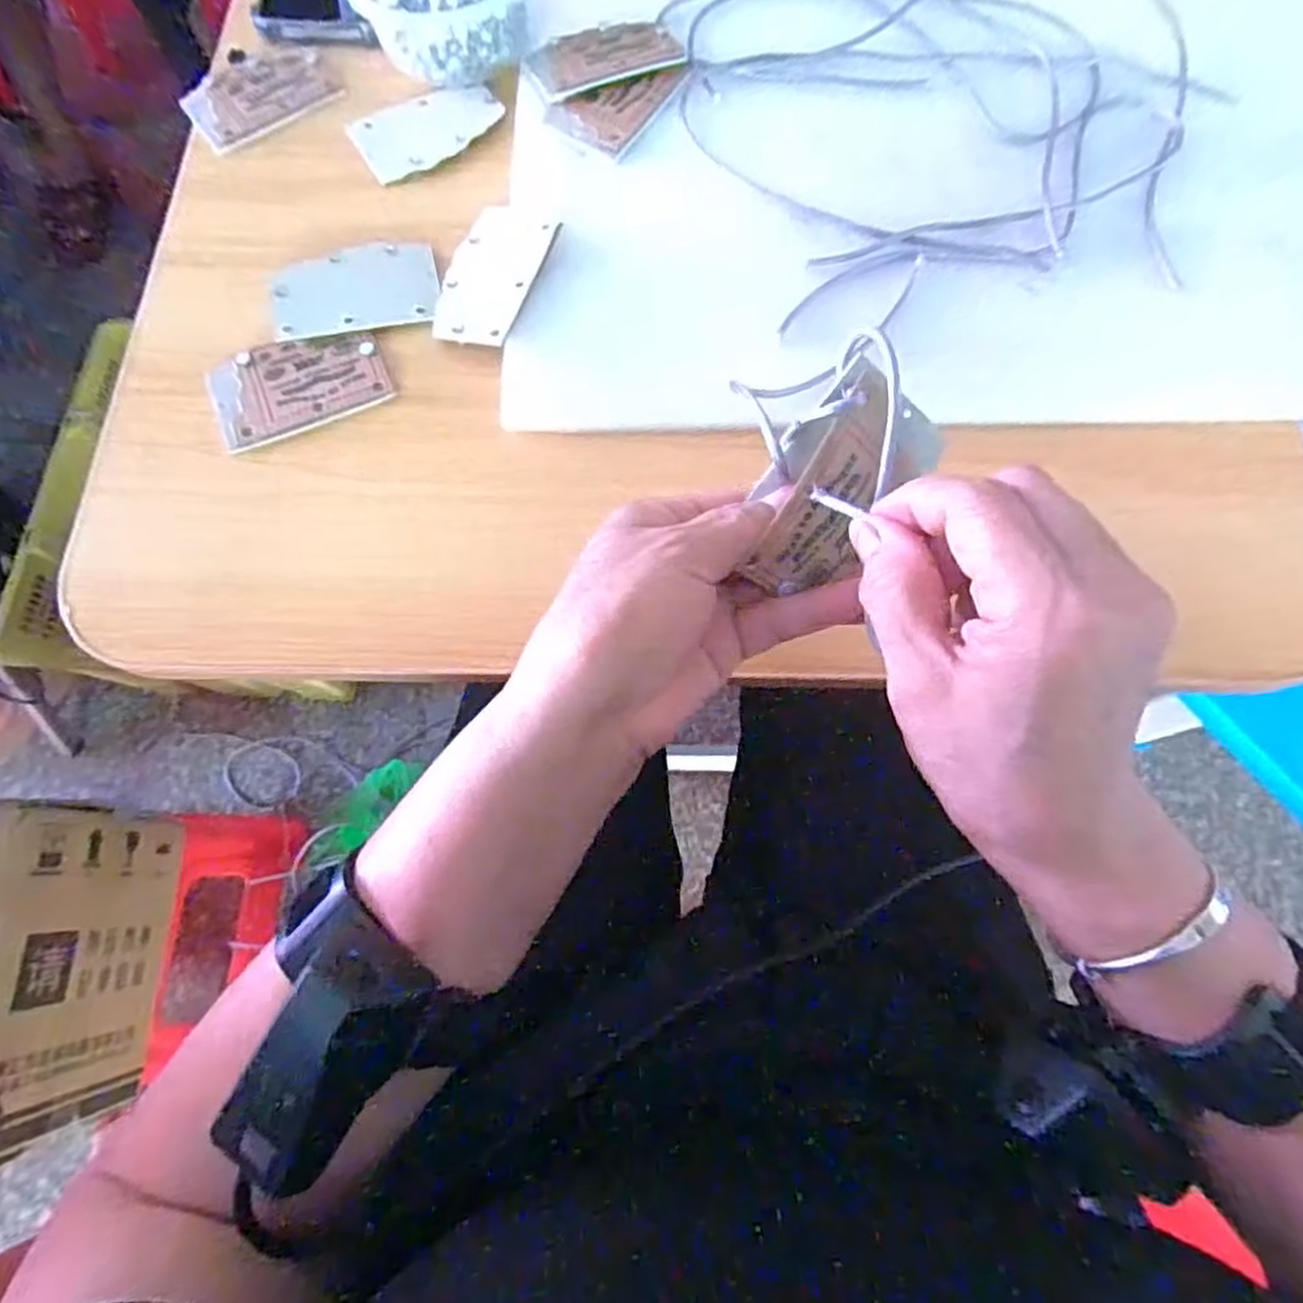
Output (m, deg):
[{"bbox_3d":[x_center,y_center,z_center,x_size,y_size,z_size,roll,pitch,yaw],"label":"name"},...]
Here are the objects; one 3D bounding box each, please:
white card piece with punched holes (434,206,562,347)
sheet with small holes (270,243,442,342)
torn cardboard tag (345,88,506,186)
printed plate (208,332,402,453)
[{"bbox_3d":[-0.082,-0.195,0.375,0.053,0.004,0.084,17,76,20],"label":"white card piece with punched holes"},{"bbox_3d":[-0.154,-0.190,0.380,0.082,0.004,0.053,-10,75,-12],"label":"sheet with small holes"},{"bbox_3d":[-0.129,-0.304,0.419,0.081,0.006,0.053,-28,74,-8],"label":"torn cardboard tag"},{"bbox_3d":[-0.176,-0.136,0.364,0.085,0.004,0.055,-22,73,-7],"label":"printed plate"}]

